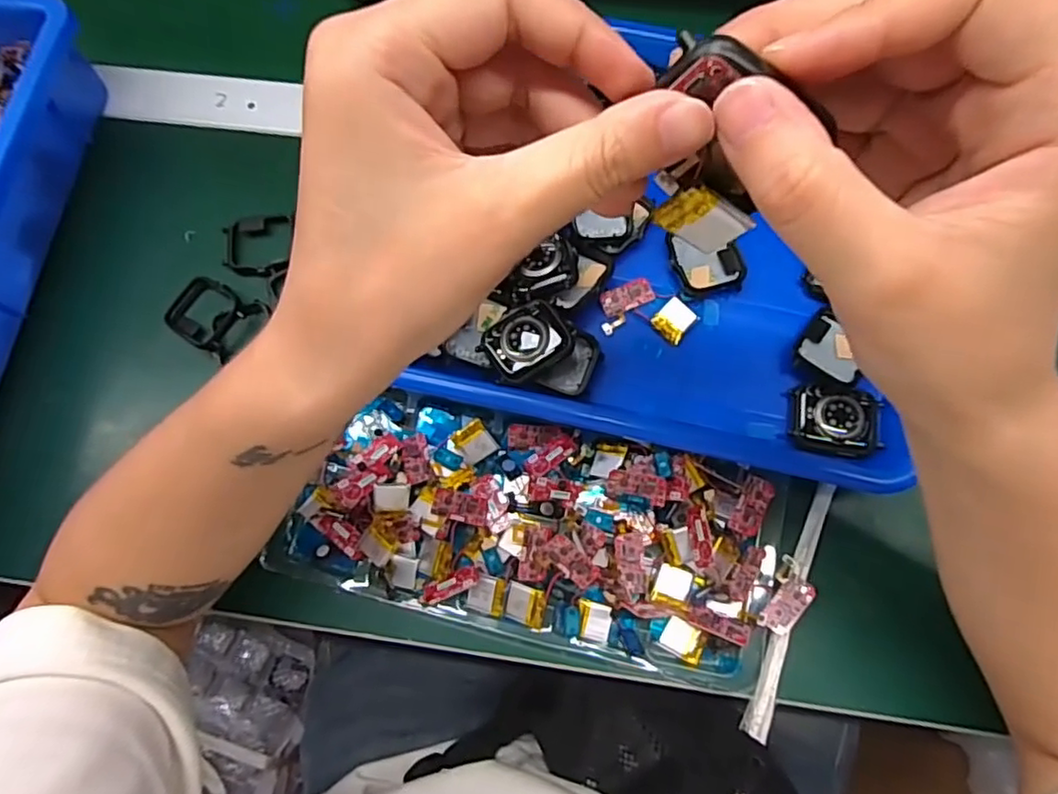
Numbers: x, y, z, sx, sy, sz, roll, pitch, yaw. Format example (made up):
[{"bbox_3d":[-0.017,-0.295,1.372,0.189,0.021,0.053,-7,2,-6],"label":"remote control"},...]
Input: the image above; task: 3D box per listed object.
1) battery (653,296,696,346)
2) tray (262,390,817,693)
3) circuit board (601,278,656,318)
[{"bbox_3d":[0.080,-0.042,0.346,0.019,0.005,0.021,43,79,13],"label":"battery"},{"bbox_3d":[0.004,0.067,0.325,0.254,0.029,0.108,12,74,6],"label":"tray"},{"bbox_3d":[0.055,-0.055,0.350,0.029,0.004,0.015,-24,74,-5],"label":"circuit board"}]

